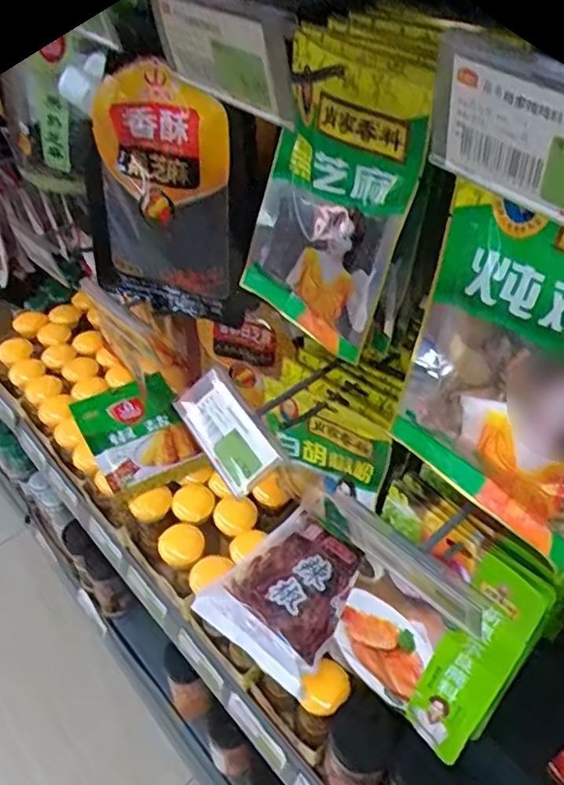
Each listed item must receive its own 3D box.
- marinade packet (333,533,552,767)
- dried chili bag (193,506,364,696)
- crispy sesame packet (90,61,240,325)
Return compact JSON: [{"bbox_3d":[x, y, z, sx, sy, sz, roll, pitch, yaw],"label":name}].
[{"bbox_3d":[0.099,0.168,0.442,0.012,0.169,0.120,-12,38,-43],"label":"marinade packet"},{"bbox_3d":[0.010,0.189,0.606,0.124,0.044,0.146,29,51,27],"label":"dried chili bag"},{"bbox_3d":[-0.095,-0.144,0.473,0.114,0.178,0.036,21,48,20],"label":"crispy sesame packet"}]

